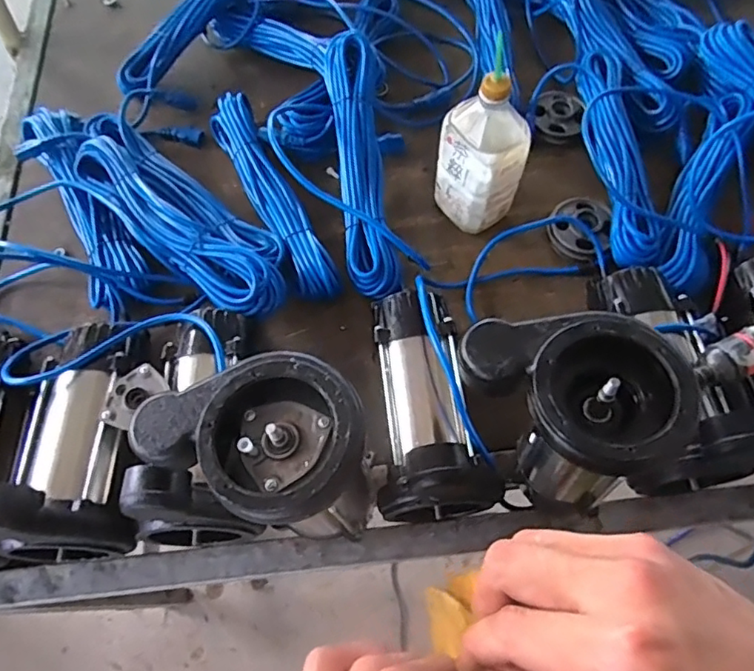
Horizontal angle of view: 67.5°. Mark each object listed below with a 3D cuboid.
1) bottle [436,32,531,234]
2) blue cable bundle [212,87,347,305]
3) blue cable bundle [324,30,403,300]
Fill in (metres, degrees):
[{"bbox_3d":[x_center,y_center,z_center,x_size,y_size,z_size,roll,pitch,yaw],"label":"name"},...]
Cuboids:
[{"bbox_3d":[0.126,-0.216,0.679,0.069,0.212,0.097,-40,70,-17],"label":"bottle"},{"bbox_3d":[-0.135,-0.187,0.749,0.068,0.058,0.347,-25,67,-11],"label":"blue cable bundle"},{"bbox_3d":[-0.019,-0.221,0.725,0.066,0.041,0.351,-6,79,-1],"label":"blue cable bundle"}]

